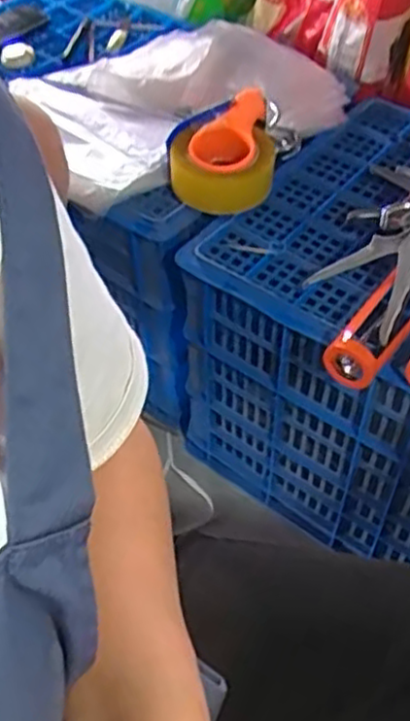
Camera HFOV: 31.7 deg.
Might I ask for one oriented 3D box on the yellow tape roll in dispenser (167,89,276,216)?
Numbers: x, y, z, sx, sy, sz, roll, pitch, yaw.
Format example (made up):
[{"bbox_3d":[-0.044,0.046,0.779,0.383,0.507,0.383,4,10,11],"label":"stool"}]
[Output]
[{"bbox_3d":[0.021,-0.264,0.914,0.128,0.070,0.167,0,50,2],"label":"yellow tape roll in dispenser"}]

